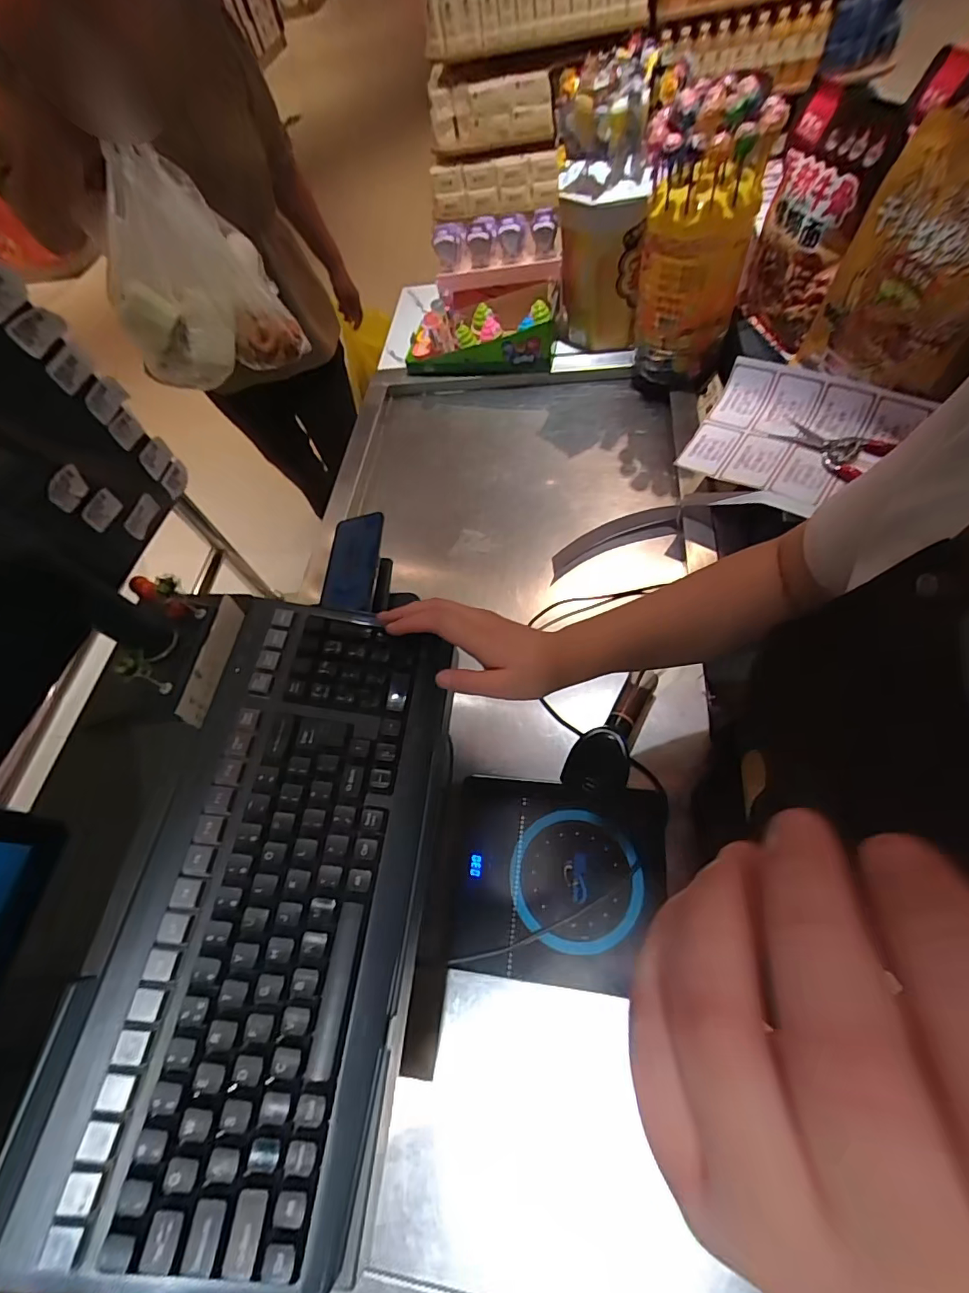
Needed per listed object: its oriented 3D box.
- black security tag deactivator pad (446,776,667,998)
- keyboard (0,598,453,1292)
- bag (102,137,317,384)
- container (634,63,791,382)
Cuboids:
[{"bbox_3d":[0.075,0.248,0.546,0.227,0.029,0.199,2,62,11],"label":"black security tag deactivator pad"},{"bbox_3d":[-0.129,0.143,0.329,0.167,0.023,0.377,10,61,-5],"label":"keyboard"},{"bbox_3d":[-0.446,-0.567,0.761,0.234,0.254,0.172,-26,60,-5],"label":"bag"},{"bbox_3d":[0.302,-0.594,0.746,0.172,0.327,0.155,14,65,17],"label":"container"}]

